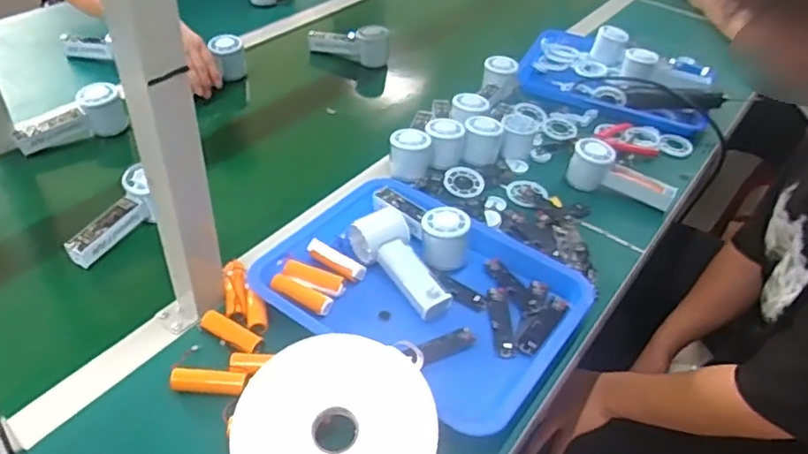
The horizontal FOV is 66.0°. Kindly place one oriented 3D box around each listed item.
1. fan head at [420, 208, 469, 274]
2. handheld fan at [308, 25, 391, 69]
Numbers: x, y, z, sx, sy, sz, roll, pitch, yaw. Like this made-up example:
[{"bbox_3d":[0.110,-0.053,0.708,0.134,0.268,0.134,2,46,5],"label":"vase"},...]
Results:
[{"bbox_3d":[0.048,0.011,0.752,0.063,0.050,0.053,10,42,5],"label":"fan head"},{"bbox_3d":[-0.106,-0.347,1.164,0.154,0.059,0.063,18,43,13],"label":"handheld fan"}]

